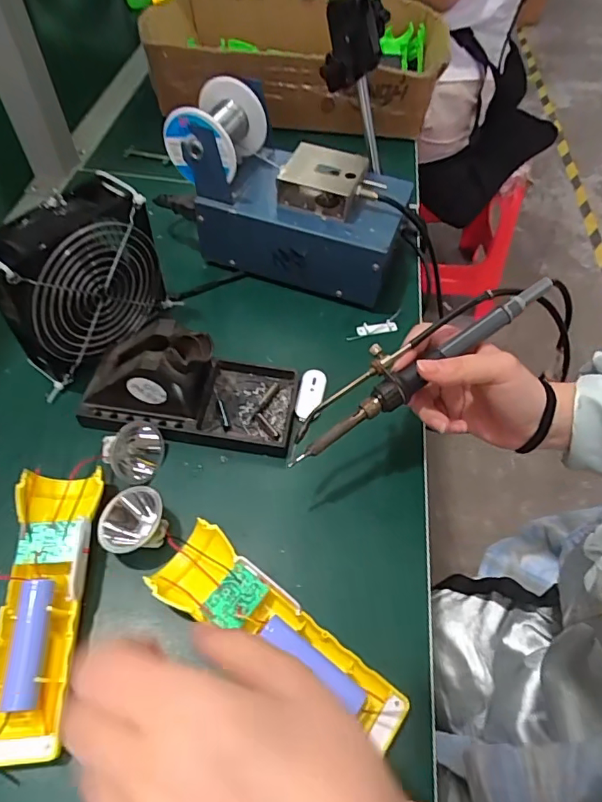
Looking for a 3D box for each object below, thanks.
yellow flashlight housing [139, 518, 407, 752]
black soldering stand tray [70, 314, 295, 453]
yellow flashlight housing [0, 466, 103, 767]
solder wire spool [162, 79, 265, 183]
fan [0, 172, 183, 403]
[{"bbox_3d":[-0.017,0.139,0.295,0.160,0.030,0.050,34,60,20],"label":"yellow flashlight housing"},{"bbox_3d":[-0.084,-0.017,0.377,0.155,0.072,0.072,8,54,3],"label":"black soldering stand tray"},{"bbox_3d":[-0.155,0.118,0.302,0.048,0.032,0.162,-2,54,-4],"label":"yellow flashlight housing"},{"bbox_3d":[-0.073,-0.230,0.438,0.065,0.066,0.076,17,55,10],"label":"solder wire spool"},{"bbox_3d":[-0.167,-0.090,0.388,0.051,0.122,0.128,30,59,19],"label":"fan"}]

